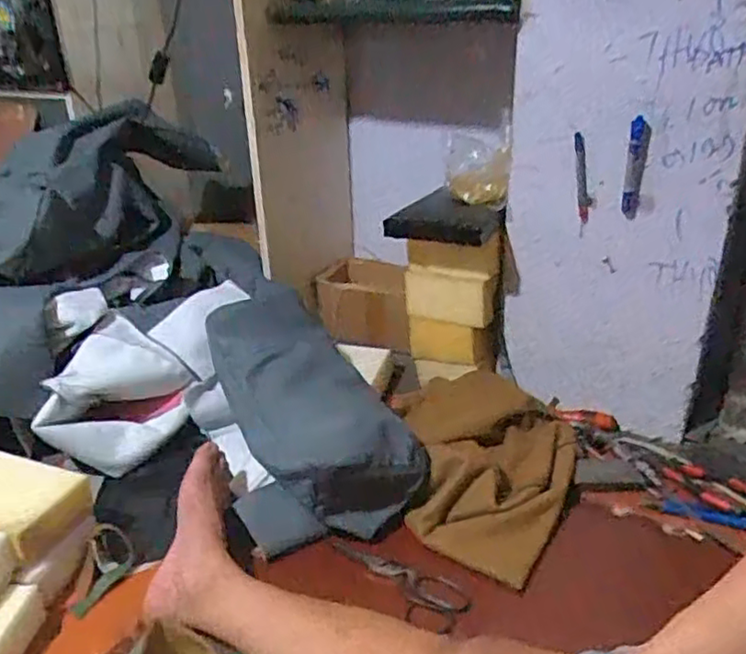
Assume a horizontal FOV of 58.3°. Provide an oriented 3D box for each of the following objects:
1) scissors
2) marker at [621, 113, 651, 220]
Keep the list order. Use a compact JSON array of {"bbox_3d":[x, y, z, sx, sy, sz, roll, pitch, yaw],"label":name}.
[{"bbox_3d":[0.026,0.329,0.842,0.188,0.007,0.073,13,41,19],"label":"scissors"},{"bbox_3d":[0.381,-0.230,0.972,0.025,0.142,0.016,7,26,17],"label":"marker"}]

